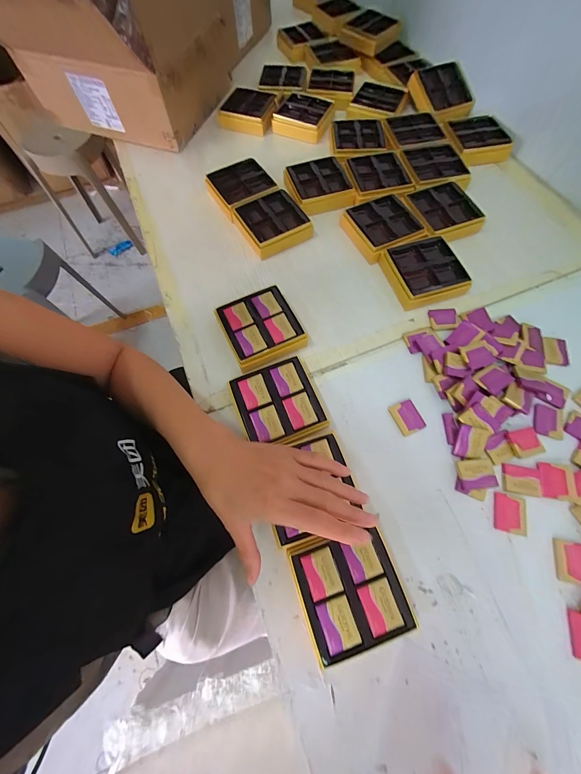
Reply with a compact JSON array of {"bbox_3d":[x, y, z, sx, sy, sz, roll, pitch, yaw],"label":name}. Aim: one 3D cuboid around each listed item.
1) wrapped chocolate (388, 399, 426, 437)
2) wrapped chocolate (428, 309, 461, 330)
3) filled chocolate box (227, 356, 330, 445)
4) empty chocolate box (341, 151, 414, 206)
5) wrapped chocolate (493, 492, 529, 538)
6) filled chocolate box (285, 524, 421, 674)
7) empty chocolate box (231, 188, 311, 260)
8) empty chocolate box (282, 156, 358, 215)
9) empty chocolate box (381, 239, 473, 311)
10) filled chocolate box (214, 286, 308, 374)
[{"bbox_3d":[0.146,0.038,0.357,0.032,0.005,0.040,-24,70,-8],"label":"wrapped chocolate"},{"bbox_3d":[0.218,-0.096,0.401,0.044,0.005,0.033,1,69,1],"label":"wrapped chocolate"},{"bbox_3d":[-0.016,0.023,0.353,0.094,0.030,0.096,-21,70,-7],"label":"filled chocolate box"},{"bbox_3d":[0.151,-0.361,0.489,0.098,0.024,0.113,-7,69,-2],"label":"empty chocolate box"},{"bbox_3d":[0.240,0.138,0.310,0.033,0.004,0.039,11,69,5],"label":"wrapped chocolate"},{"bbox_3d":[0.057,0.197,0.284,0.095,0.031,0.096,-18,69,-6],"label":"filled chocolate box"},{"bbox_3d":[-0.032,-0.270,0.462,0.096,0.031,0.104,-30,71,-10],"label":"empty chocolate box"},{"bbox_3d":[0.047,-0.346,0.488,0.100,0.027,0.107,-13,69,-4],"label":"empty chocolate box"},{"bbox_3d":[0.195,-0.168,0.419,0.101,0.027,0.100,-17,69,-5],"label":"empty chocolate box"},{"bbox_3d":[-0.040,-0.078,0.390,0.093,0.032,0.098,-26,70,-9],"label":"filled chocolate box"}]

